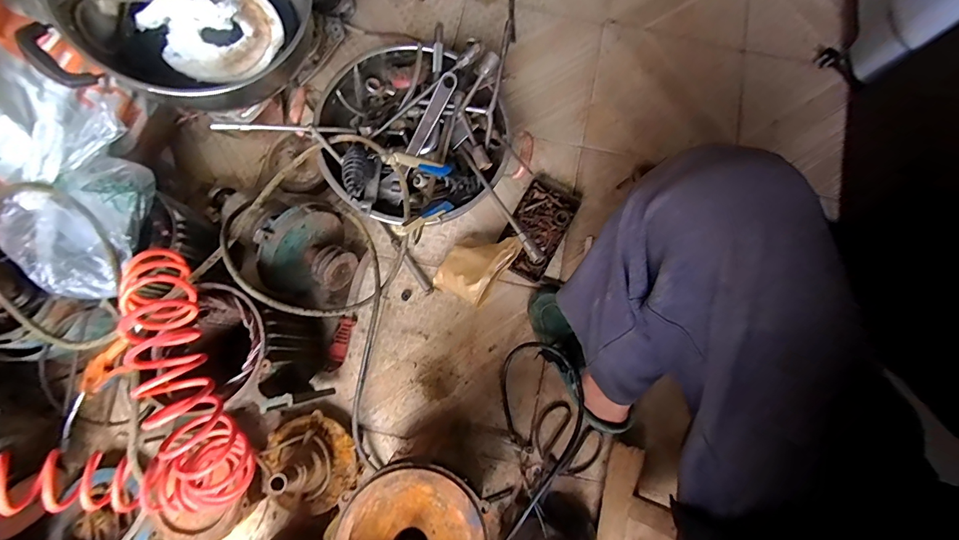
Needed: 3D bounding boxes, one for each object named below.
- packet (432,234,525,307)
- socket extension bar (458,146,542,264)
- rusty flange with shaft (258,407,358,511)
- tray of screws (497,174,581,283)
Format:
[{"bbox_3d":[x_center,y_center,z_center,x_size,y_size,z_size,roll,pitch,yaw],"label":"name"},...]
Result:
[{"bbox_3d":[-0.005,-0.005,0.683,0.121,0.166,0.050,-48,122,-14],"label":"packet"},{"bbox_3d":[0.027,-0.111,0.648,0.013,0.020,0.253,-27,64,-7],"label":"socket extension bar"},{"bbox_3d":[-0.271,0.308,0.641,0.132,0.130,0.142,0,77,-1],"label":"rusty flange with shaft"},{"bbox_3d":[0.109,-0.081,0.774,0.104,0.036,0.198,29,78,5],"label":"tray of screws"}]

